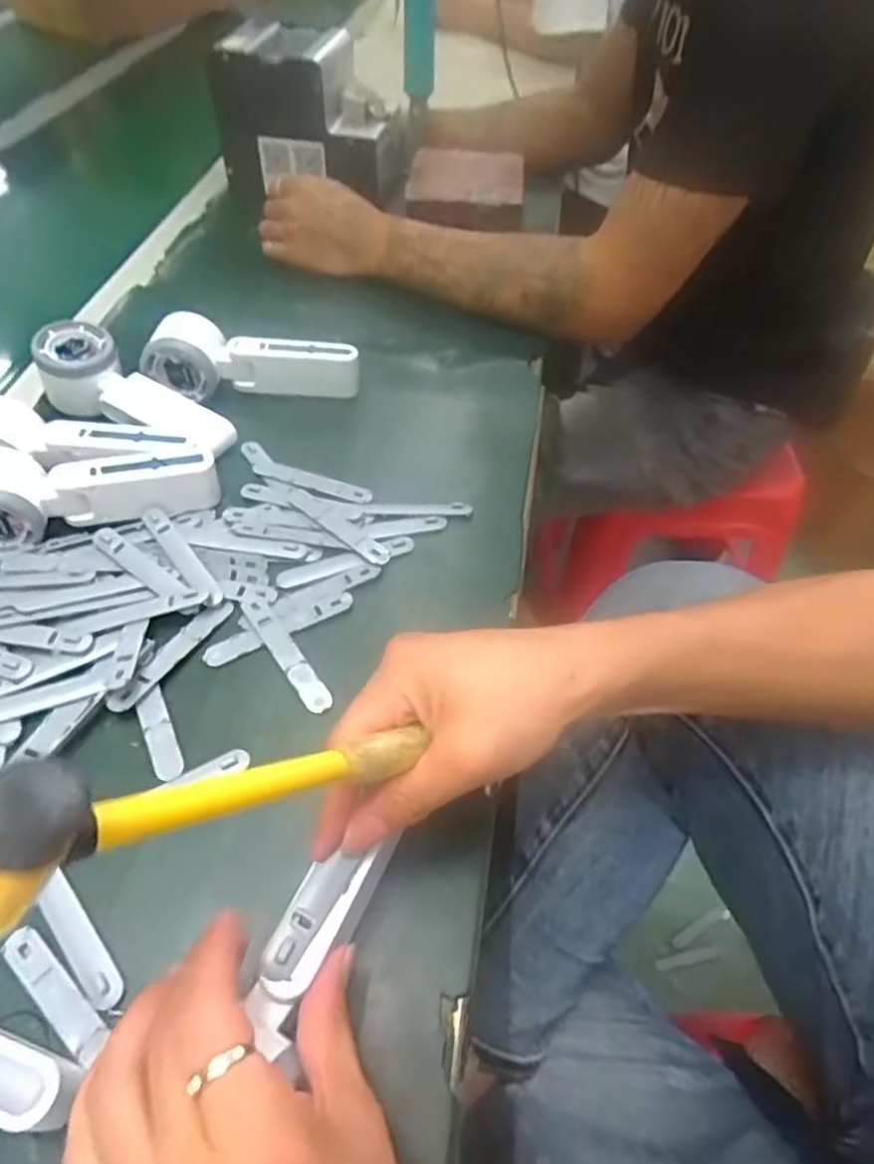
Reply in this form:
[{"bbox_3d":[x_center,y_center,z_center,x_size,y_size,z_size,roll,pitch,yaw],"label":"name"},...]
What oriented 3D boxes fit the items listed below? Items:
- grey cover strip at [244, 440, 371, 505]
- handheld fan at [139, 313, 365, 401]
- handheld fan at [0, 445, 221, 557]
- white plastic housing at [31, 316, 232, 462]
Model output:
[{"bbox_3d":[-0.101,-0.080,0.514,0.115,0.006,0.025,22,54,16],"label":"grey cover strip"},{"bbox_3d":[-0.149,-0.181,0.569,0.166,0.054,0.047,0,51,-1],"label":"handheld fan"},{"bbox_3d":[-0.237,-0.065,0.464,0.169,0.046,0.059,-12,52,-10],"label":"handheld fan"},{"bbox_3d":[-0.228,-0.144,0.529,0.169,0.057,0.052,23,54,17],"label":"white plastic housing"}]

